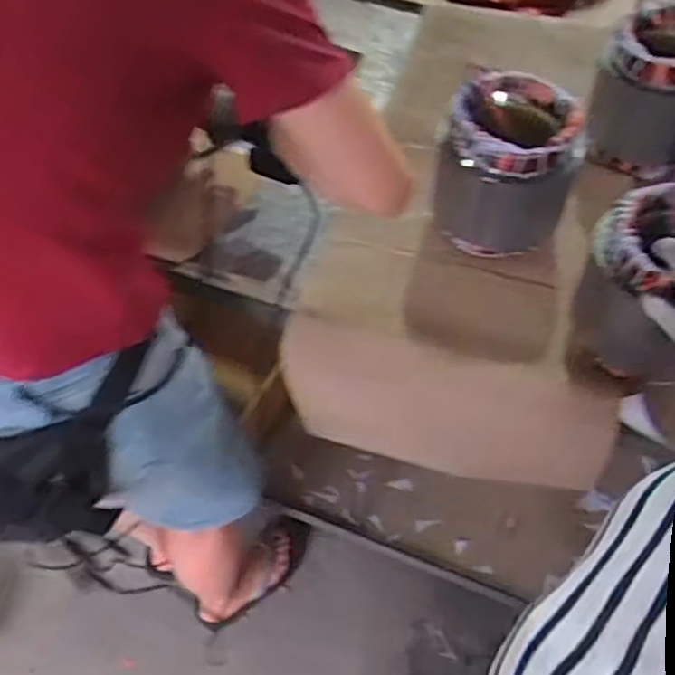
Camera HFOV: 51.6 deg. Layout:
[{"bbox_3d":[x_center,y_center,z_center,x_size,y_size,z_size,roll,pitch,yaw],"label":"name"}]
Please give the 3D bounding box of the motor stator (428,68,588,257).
[{"bbox_3d":[0.195,-0.207,0.823,0.152,0.154,0.166,6,55,5],"label":"motor stator"}]

